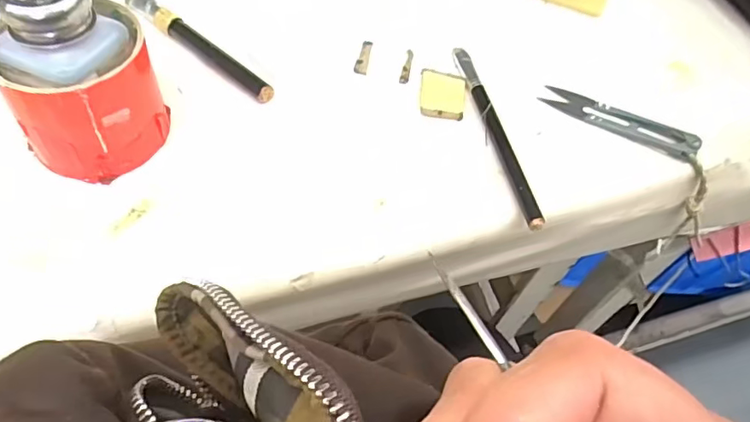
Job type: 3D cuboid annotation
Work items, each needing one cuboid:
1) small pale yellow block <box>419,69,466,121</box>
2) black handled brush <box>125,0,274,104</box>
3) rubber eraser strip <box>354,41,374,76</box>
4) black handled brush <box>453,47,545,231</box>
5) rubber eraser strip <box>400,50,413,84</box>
[{"bbox_3d":[0.046,-0.079,0.373,0.030,0.006,0.041,8,56,-1],"label":"small pale yellow block"},{"bbox_3d":[-0.125,-0.117,0.383,0.143,0.015,0.016,37,61,17],"label":"black handled brush"},{"bbox_3d":[-0.008,-0.107,0.381,0.008,0.006,0.030,11,57,2],"label":"rubber eraser strip"},{"bbox_3d":[0.077,-0.054,0.353,0.013,0.014,0.158,-7,58,-10],"label":"black handled brush"},{"bbox_3d":[0.023,-0.101,0.382,0.006,0.006,0.029,12,57,3],"label":"rubber eraser strip"}]

